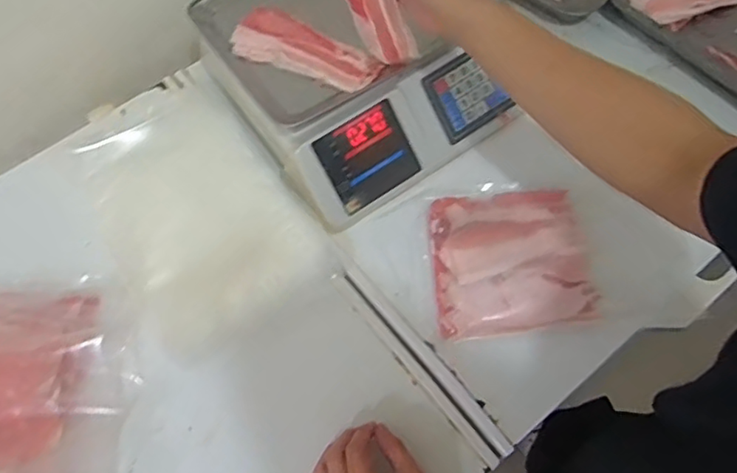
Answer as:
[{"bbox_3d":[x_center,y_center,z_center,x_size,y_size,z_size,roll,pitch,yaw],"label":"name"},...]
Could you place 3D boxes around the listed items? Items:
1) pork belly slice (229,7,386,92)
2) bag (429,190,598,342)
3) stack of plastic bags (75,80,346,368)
[{"bbox_3d":[-0.073,-0.224,0.700,0.186,0.013,0.076,23,66,13],"label":"pork belly slice"},{"bbox_3d":[0.165,0.025,0.677,0.176,0.028,0.168,-5,63,0],"label":"bag"},{"bbox_3d":[-0.220,-0.045,0.723,0.221,0.019,0.363,-33,66,-14],"label":"stack of plastic bags"}]

